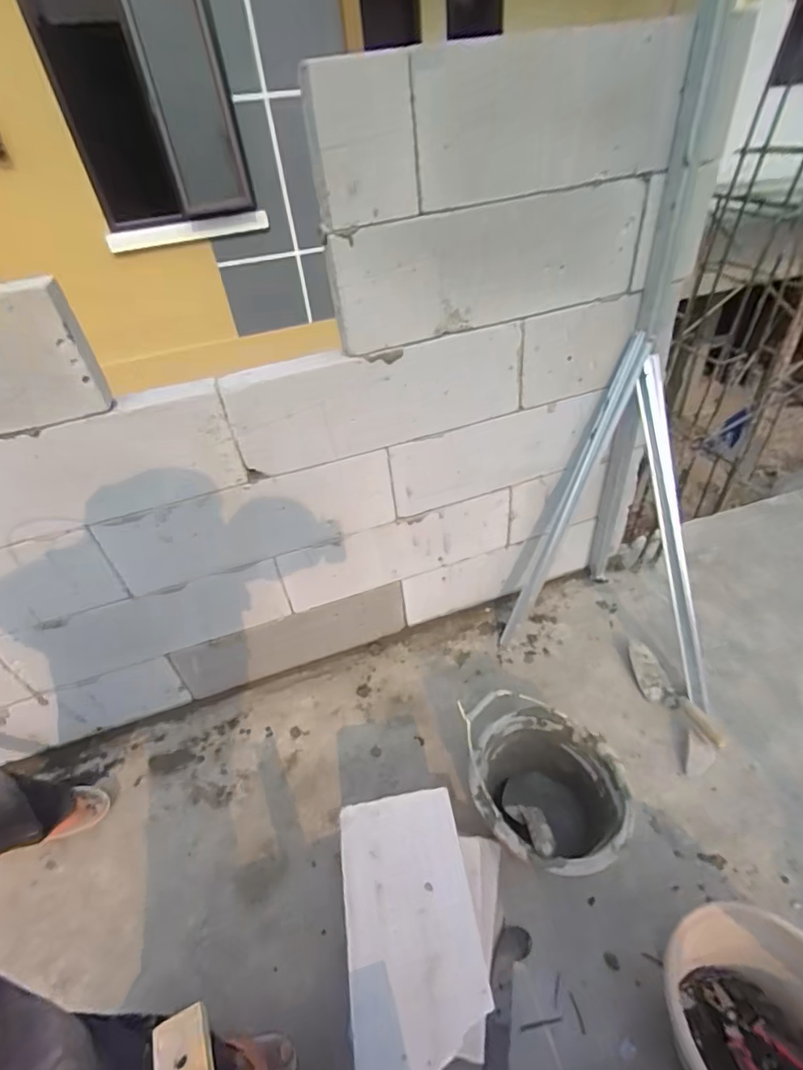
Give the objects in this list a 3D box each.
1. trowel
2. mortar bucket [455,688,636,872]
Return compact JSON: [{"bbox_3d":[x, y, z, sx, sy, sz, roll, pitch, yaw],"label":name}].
[{"bbox_3d":[0.660,0.392,1.227,0.082,0.065,0.312,-14,29,-9],"label":"trowel"},{"bbox_3d":[0.281,0.522,1.002,0.287,0.243,0.312,-5,41,1],"label":"mortar bucket"}]

